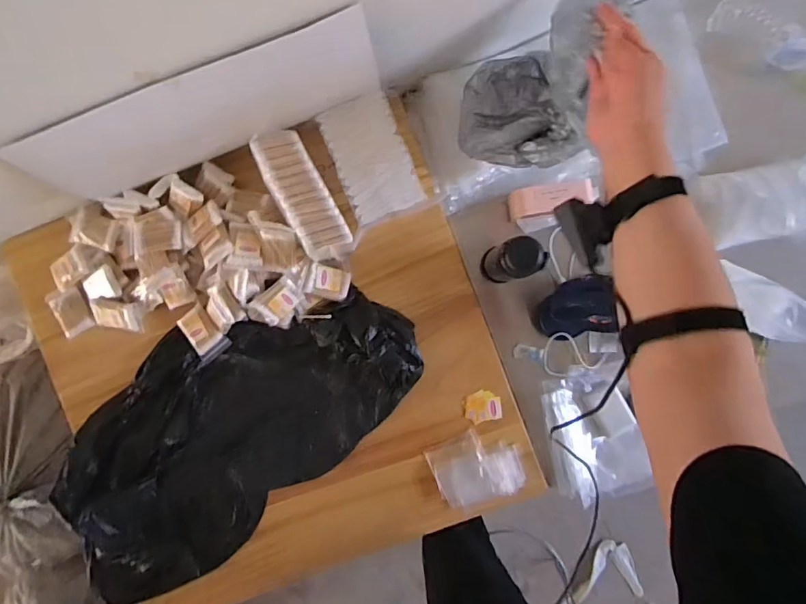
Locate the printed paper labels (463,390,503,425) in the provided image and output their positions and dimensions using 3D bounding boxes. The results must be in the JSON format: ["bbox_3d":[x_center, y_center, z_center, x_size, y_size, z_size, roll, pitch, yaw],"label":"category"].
[{"bbox_3d":[0.143,0.186,0.879,0.064,0.007,0.053,-16,90,3],"label":"printed paper labels"}]

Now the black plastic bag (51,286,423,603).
[{"bbox_3d":[-0.317,0.222,0.871,0.722,0.071,0.358,-40,89,3],"label":"black plastic bag"}]

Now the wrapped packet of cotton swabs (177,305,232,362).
[{"bbox_3d":[-0.354,0.054,0.874,0.062,0.015,0.088,-32,89,3],"label":"wrapped packet of cotton swabs"}]

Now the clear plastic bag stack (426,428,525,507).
[{"bbox_3d":[0.132,0.293,0.873,0.153,0.015,0.117,-23,84,8],"label":"clear plastic bag stack"}]

